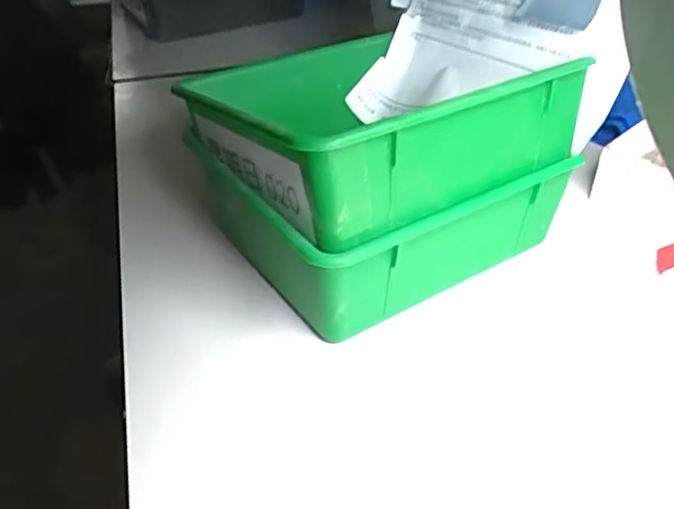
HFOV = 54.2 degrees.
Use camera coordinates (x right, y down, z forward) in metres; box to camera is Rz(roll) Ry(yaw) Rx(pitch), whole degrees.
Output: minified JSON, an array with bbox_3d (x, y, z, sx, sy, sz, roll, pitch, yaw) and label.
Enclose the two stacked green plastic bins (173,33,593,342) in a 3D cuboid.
[{"bbox_3d":[0.016,-0.055,0.358,0.156,0.109,0.149,-24,44,-28],"label":"two stacked green plastic bins"}]

